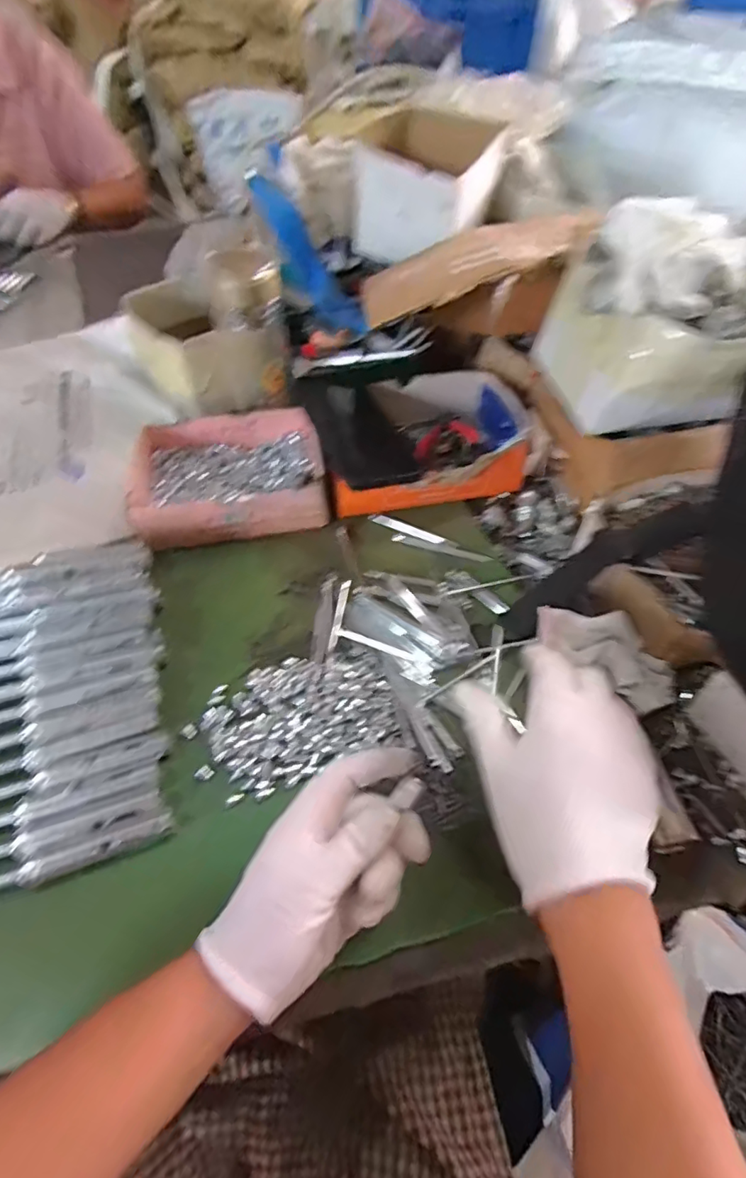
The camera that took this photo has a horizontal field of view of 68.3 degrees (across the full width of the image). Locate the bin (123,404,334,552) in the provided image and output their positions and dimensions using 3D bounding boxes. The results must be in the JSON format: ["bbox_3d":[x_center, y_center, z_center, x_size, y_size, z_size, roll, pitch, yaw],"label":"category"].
[{"bbox_3d":[-0.140,-0.113,0.538,0.176,0.047,0.148,-10,52,-7],"label":"bin"}]

